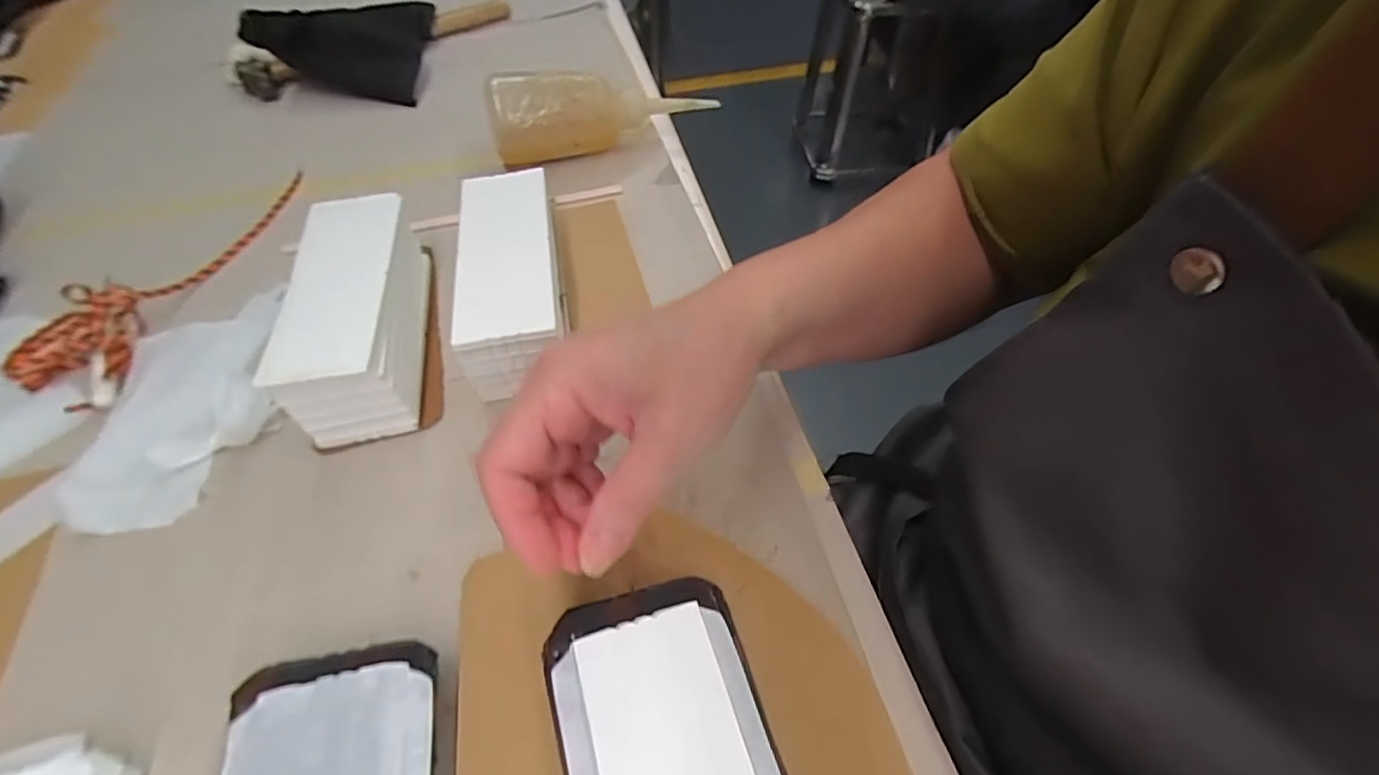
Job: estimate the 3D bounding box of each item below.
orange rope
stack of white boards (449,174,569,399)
[{"bbox_3d":[-0.359,-0.084,0.405,0.084,0.028,0.226,4,51,6],"label":"orange rope"},{"bbox_3d":[-0.107,-0.068,0.362,0.063,0.053,0.159,-12,51,-6],"label":"stack of white boards"}]

